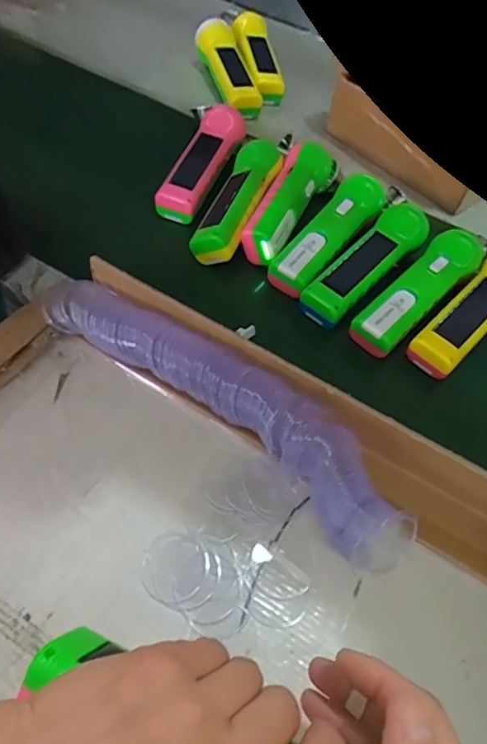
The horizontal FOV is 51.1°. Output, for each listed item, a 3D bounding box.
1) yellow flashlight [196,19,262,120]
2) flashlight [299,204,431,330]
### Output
[{"bbox_3d":[-0.022,-0.412,0.684,0.055,0.037,0.200,-11,60,-11],"label":"yellow flashlight"},{"bbox_3d":[0.123,-0.107,0.500,0.046,0.029,0.169,38,64,17],"label":"flashlight"}]

